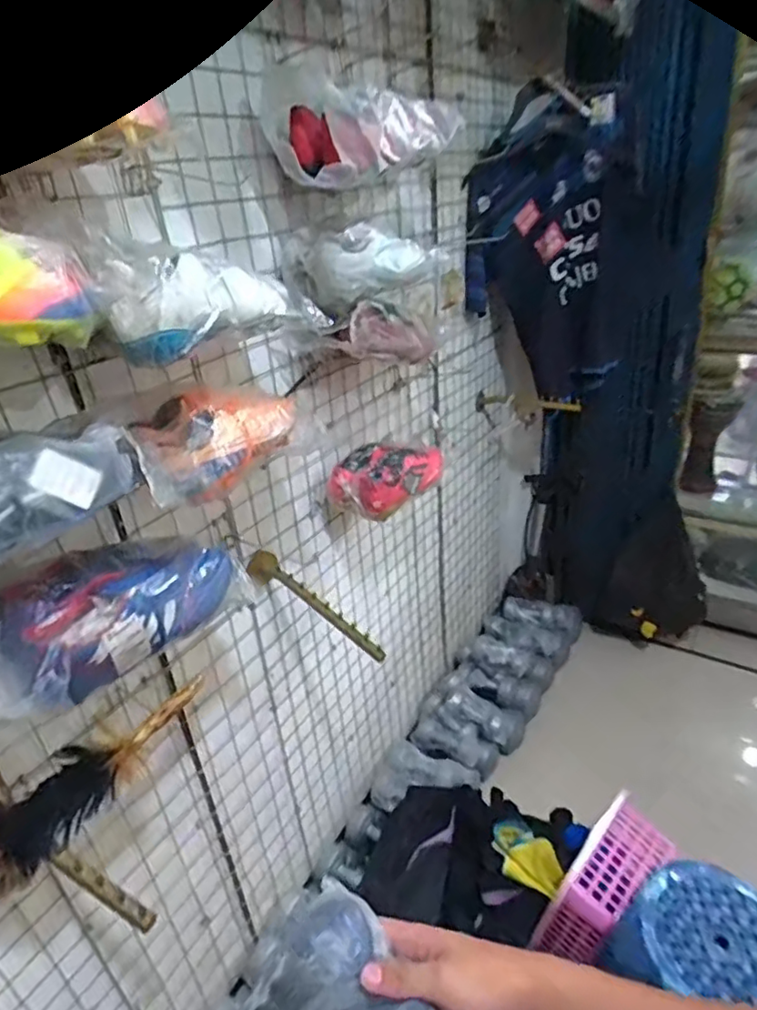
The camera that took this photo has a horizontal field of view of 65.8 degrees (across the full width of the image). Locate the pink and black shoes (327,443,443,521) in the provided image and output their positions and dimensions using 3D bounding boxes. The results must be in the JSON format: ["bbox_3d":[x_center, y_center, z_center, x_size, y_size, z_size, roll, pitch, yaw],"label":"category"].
[{"bbox_3d":[0.017,-0.063,1.158,0.137,0.098,0.213,11,32,27],"label":"pink and black shoes"}]

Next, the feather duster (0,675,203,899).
[{"bbox_3d":[-0.337,0.299,0.689,0.072,0.082,0.305,8,31,24],"label":"feather duster"}]

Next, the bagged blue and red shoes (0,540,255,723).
[{"bbox_3d":[-0.311,0.109,0.655,0.149,0.112,0.308,11,32,27],"label":"bagged blue and red shoes"}]

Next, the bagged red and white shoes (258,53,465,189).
[{"bbox_3d":[0.000,-0.565,0.880,0.131,0.132,0.329,21,37,40],"label":"bagged red and white shoes"}]

